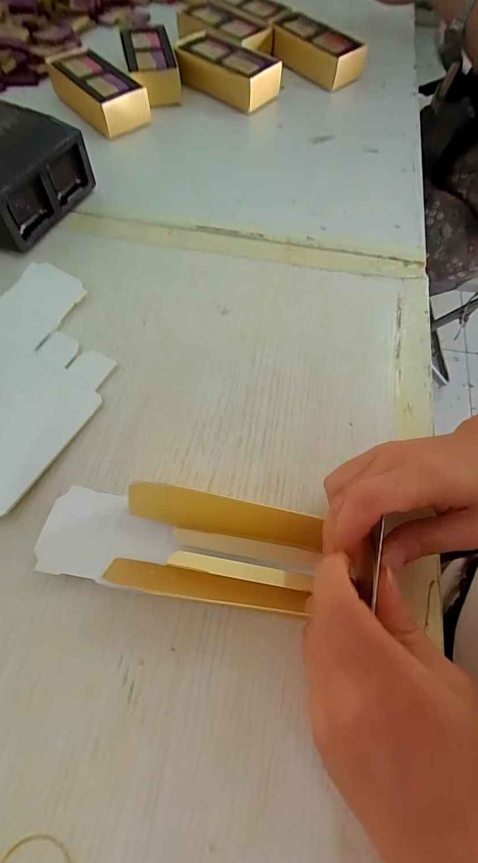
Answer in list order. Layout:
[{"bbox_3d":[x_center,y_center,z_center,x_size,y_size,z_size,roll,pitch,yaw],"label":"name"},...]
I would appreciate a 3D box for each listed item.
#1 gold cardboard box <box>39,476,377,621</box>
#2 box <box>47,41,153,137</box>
[{"bbox_3d":[-0.018,0.065,0.215,0.190,0.032,0.055,5,64,9],"label":"gold cardboard box"},{"bbox_3d":[-0.153,-0.373,0.420,0.056,0.033,0.123,-38,71,-17],"label":"box"}]

